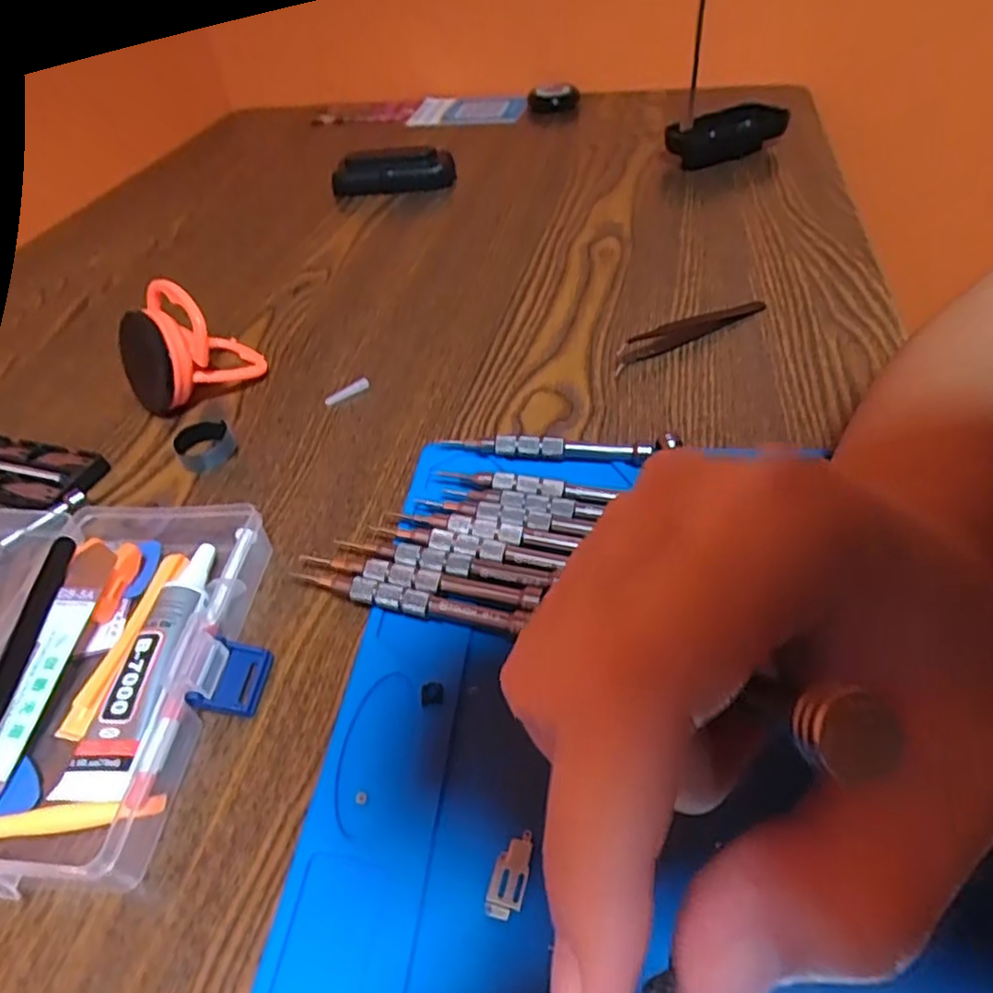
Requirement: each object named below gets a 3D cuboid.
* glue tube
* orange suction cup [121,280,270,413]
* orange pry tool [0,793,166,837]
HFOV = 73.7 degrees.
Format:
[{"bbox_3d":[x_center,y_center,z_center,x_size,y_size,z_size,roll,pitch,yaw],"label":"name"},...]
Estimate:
[{"bbox_3d":[-0.128,0.061,0.251,0.026,0.017,0.103,2,45,10],"label":"glue tube"},{"bbox_3d":[-0.181,-0.091,0.381,0.070,0.059,0.060,-30,49,-21],"label":"orange suction cup"},{"bbox_3d":[-0.150,0.103,0.210,0.081,0.004,0.008,-2,43,-13],"label":"orange pry tool"}]

